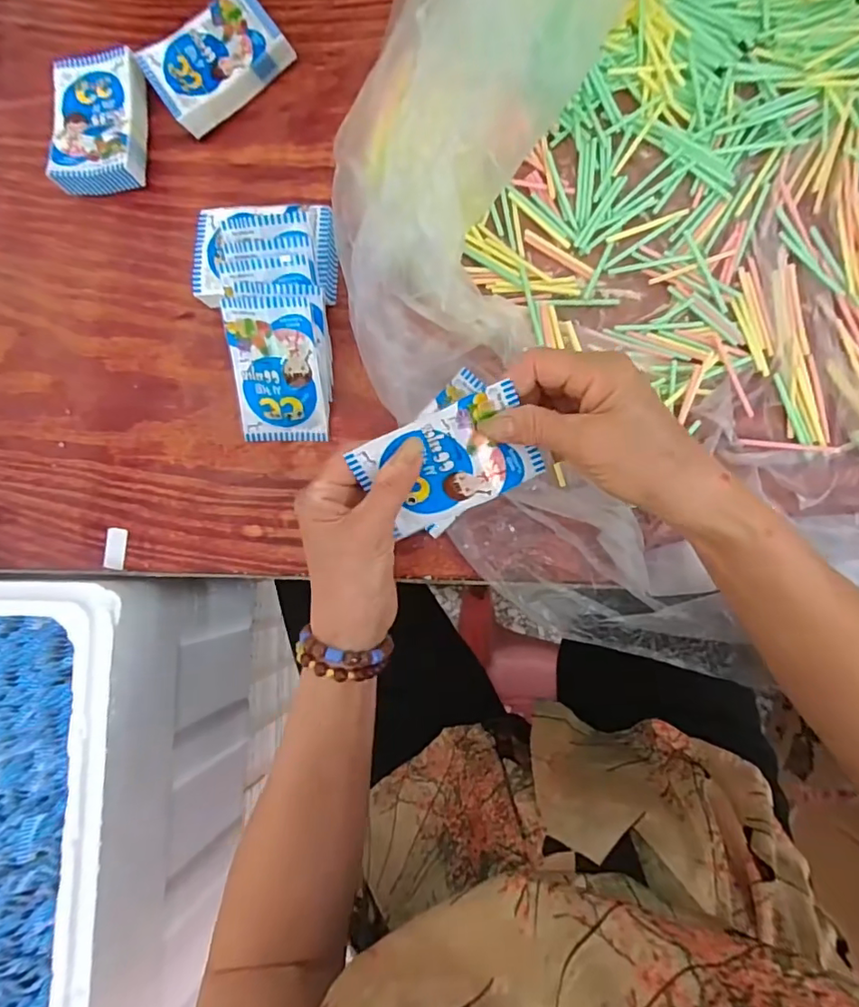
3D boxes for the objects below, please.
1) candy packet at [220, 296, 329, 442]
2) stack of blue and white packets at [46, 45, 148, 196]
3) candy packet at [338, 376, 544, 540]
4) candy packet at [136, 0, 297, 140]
[{"bbox_3d":[-0.113,-0.096,0.402,0.064,0.009,0.104,1,117,6],"label":"candy packet"},{"bbox_3d":[-0.270,-0.314,0.452,0.074,0.034,0.116,-2,85,9],"label":"stack of blue and white packets"},{"bbox_3d":[0.012,-0.023,0.322,0.098,0.008,0.067,-24,119,9],"label":"candy packet"},{"bbox_3d":[-0.173,-0.359,0.445,0.105,0.028,0.071,-37,81,4],"label":"candy packet"}]

